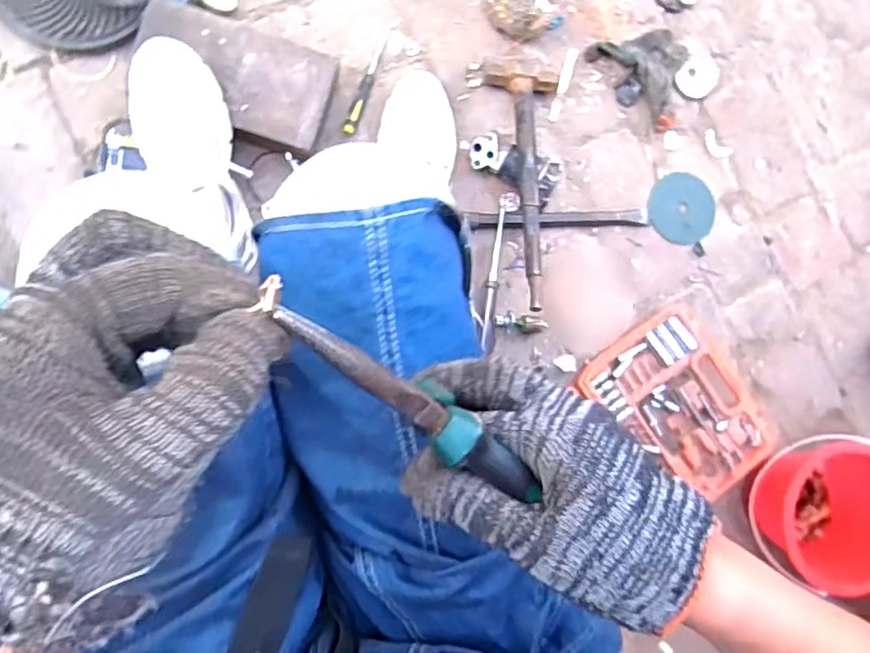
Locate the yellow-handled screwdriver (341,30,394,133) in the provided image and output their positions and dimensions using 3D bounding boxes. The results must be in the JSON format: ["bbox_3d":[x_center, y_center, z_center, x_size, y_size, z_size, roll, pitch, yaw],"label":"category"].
[{"bbox_3d":[-0.087,-0.320,0.782,0.014,0.023,0.152,20,87,-3],"label":"yellow-handled screwdriver"}]

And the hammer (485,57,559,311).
[{"bbox_3d":[0.117,-0.182,0.747,0.095,0.031,0.336,1,71,-4],"label":"hammer"}]

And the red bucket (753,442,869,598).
[{"bbox_3d":[0.519,0.243,0.797,0.163,0.116,0.168,0,87,-10],"label":"red bucket"}]

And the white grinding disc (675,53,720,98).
[{"bbox_3d":[0.371,-0.353,0.847,0.065,0.011,0.056,-6,89,-10],"label":"white grinding disc"}]

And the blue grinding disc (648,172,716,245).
[{"bbox_3d":[0.351,-0.168,0.854,0.095,0.006,0.097,0,87,-10],"label":"blue grinding disc"}]

